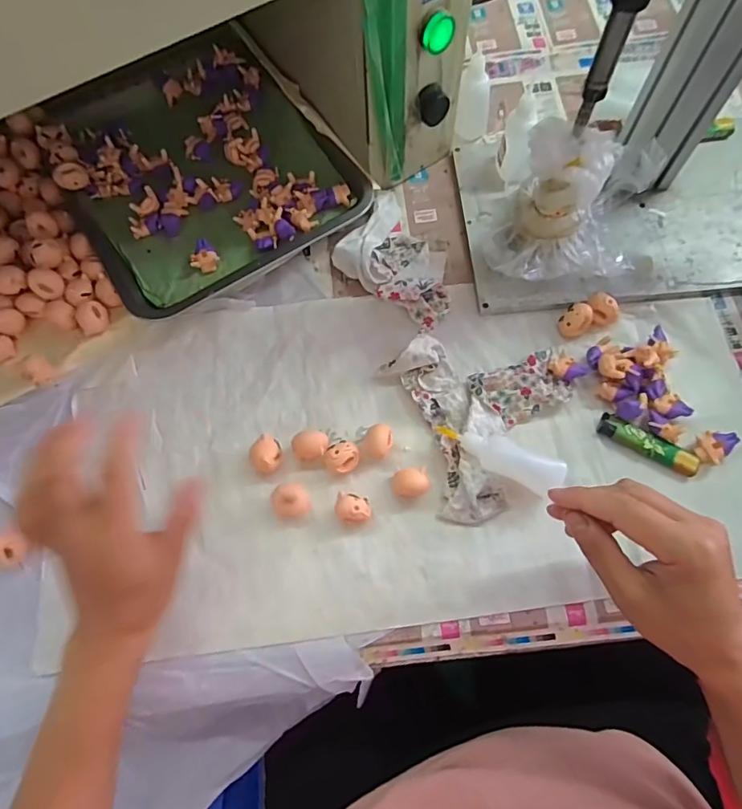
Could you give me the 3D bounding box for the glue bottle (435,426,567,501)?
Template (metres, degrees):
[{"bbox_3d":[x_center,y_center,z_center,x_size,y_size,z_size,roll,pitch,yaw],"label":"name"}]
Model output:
[{"bbox_3d":[0.101,0.041,0.389,0.100,0.021,0.024,24,68,20],"label":"glue bottle"}]

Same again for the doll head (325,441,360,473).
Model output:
[{"bbox_3d":[-0.024,0.046,0.410,0.028,0.022,0.023,-18,71,-6],"label":"doll head"}]

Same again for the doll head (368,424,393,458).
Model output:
[{"bbox_3d":[0.008,0.033,0.414,0.021,0.023,0.026,-9,71,-2],"label":"doll head"}]

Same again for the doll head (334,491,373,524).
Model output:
[{"bbox_3d":[-0.014,0.086,0.394,0.028,0.026,0.021,6,71,3],"label":"doll head"}]

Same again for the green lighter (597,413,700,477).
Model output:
[{"bbox_3d":[0.230,0.033,0.406,0.080,0.011,0.019,30,73,11],"label":"green lighter"}]

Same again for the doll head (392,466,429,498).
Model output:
[{"bbox_3d":[0.032,0.065,0.401,0.029,0.021,0.022,3,70,2],"label":"doll head"}]

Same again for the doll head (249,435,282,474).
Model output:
[{"bbox_3d":[-0.089,0.045,0.415,0.025,0.025,0.030,3,70,2],"label":"doll head"}]

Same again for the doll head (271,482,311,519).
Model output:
[{"bbox_3d":[-0.064,0.080,0.400,0.030,0.024,0.028,0,70,1],"label":"doll head"}]

